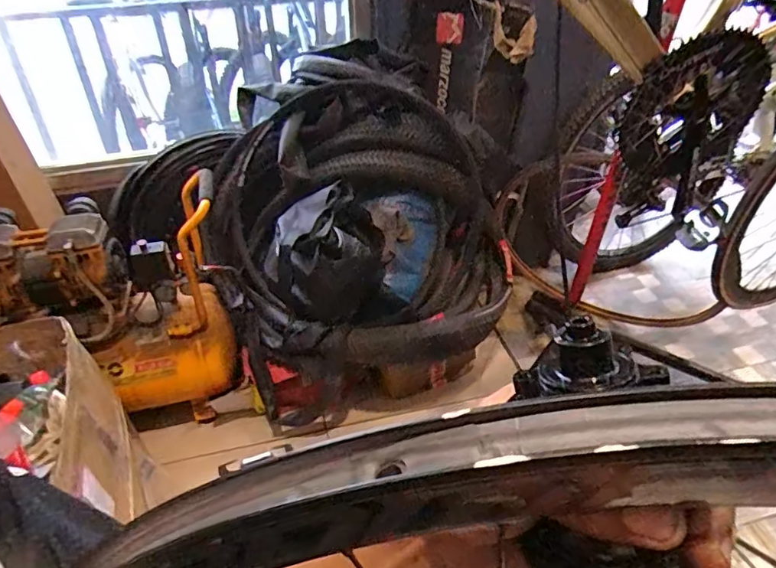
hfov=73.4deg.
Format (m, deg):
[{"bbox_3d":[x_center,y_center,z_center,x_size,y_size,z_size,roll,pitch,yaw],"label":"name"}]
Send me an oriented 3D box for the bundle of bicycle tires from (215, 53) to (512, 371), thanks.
[{"bbox_3d":[-0.059,-0.151,1.351,0.673,0.688,0.407,-14,40,-17],"label":"bundle of bicycle tires"}]

